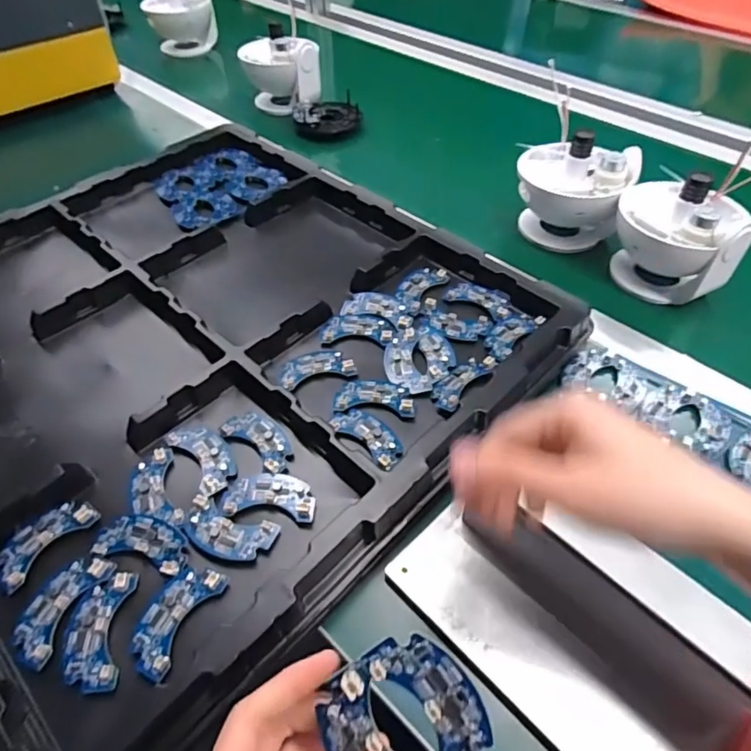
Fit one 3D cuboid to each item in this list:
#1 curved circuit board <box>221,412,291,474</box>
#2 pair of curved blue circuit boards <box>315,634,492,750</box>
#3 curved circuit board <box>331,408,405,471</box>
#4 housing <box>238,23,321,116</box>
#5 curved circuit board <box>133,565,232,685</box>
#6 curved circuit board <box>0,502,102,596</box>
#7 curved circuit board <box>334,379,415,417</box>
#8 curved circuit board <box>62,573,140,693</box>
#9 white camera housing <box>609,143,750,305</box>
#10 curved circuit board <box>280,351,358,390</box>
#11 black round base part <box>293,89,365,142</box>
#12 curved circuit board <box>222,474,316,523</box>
[{"bbox_3d":[-0.086,0.047,0.403,0.060,0.007,0.031,35,59,25],"label":"curved circuit board"},{"bbox_3d":[0.013,0.145,0.223,0.061,0.007,0.062,-44,83,-2],"label":"pair of curved blue circuit boards"},{"bbox_3d":[-0.004,0.045,0.402,0.063,0.004,0.030,37,59,26],"label":"curved circuit board"},{"bbox_3d":[-0.143,-0.453,0.822,0.115,0.107,0.099,-8,51,-7],"label":"housing"},{"bbox_3d":[-0.122,0.144,0.321,0.035,0.008,0.063,21,54,16],"label":"curved circuit board"},{"bbox_3d":[-0.220,0.107,0.355,0.032,0.007,0.065,31,57,23],"label":"curved circuit board"},{"bbox_3d":[0.000,0.015,0.426,0.062,0.007,0.034,7,51,5],"label":"curved circuit board"},{"bbox_3d":[-0.164,0.151,0.317,0.035,0.009,0.064,-4,51,-4],"label":"curved circuit board"},{"bbox_3d":[0.305,-0.157,0.524,0.113,0.142,0.111,28,56,20],"label":"white camera housing"},{"bbox_3d":[-0.050,-0.008,0.451,0.061,0.006,0.034,-13,52,-11],"label":"curved circuit board"},{"bbox_3d":[-0.073,-0.389,0.804,0.098,0.033,0.080,-8,51,-7],"label":"black round base part"},{"bbox_3d":[-0.072,0.083,0.372,0.061,0.004,0.034,5,51,4],"label":"curved circuit board"}]

